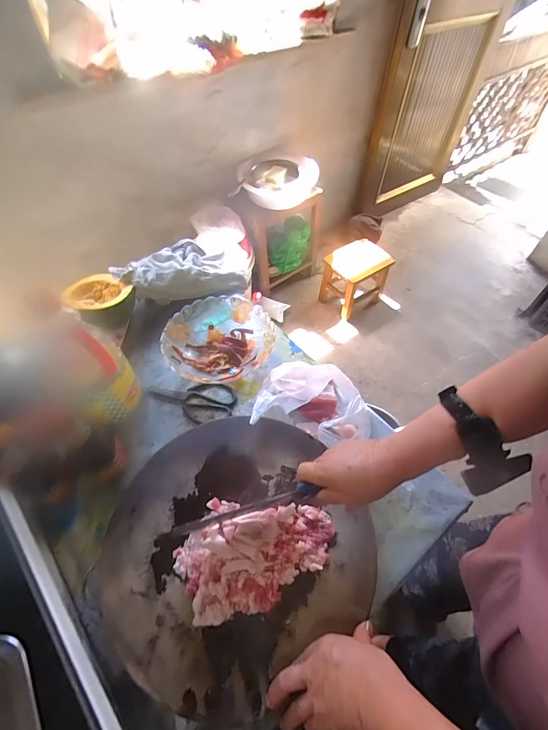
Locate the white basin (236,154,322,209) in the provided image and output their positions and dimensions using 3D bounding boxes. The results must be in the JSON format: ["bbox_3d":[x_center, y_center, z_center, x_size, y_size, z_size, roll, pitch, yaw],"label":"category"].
[{"bbox_3d":[0.028,-0.794,1.525,0.349,0.125,0.271,-8,55,-8],"label":"white basin"}]

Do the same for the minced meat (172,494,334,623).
[{"bbox_3d":[-0.026,0.255,0.473,0.202,0.051,0.143,5,54,2],"label":"minced meat"}]

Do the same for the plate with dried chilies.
[{"bbox_3d":[-0.121,-0.054,0.743,0.215,0.068,0.203,1,54,-1],"label":"plate with dried chilies"}]

